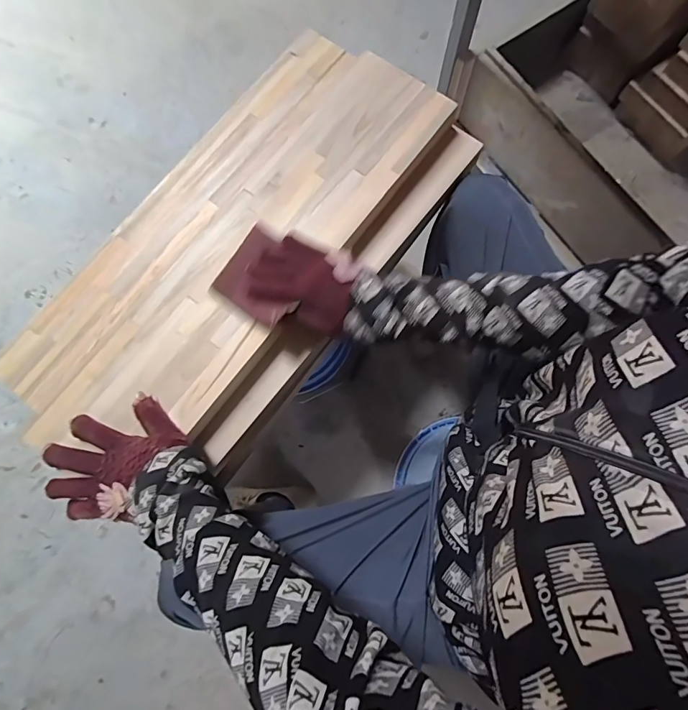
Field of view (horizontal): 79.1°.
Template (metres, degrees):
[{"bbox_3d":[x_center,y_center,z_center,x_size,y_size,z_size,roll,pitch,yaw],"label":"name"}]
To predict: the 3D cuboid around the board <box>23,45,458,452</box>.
[{"bbox_3d":[-0.101,-0.121,0.507,0.163,0.036,0.594,38,81,7],"label":"board"}]

